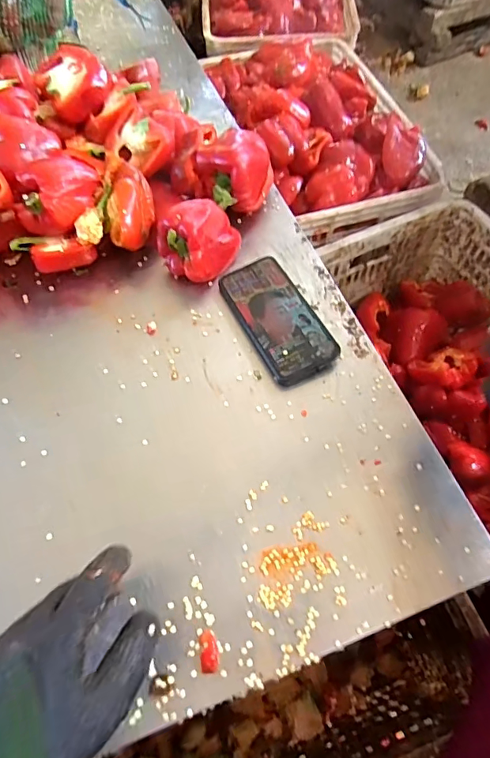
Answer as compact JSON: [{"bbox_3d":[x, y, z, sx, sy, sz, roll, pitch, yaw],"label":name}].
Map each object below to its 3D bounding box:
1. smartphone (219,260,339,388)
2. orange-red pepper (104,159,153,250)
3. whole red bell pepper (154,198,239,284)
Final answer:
[{"bbox_3d":[0.037,-0.070,0.521,0.080,0.016,0.162,-23,65,-11],"label":"smartphone"},{"bbox_3d":[-0.146,-0.223,0.564,0.061,0.042,0.129,-8,63,-4],"label":"orange-red pepper"},{"bbox_3d":[-0.054,-0.165,0.544,0.073,0.070,0.089,32,67,16],"label":"whole red bell pepper"}]

